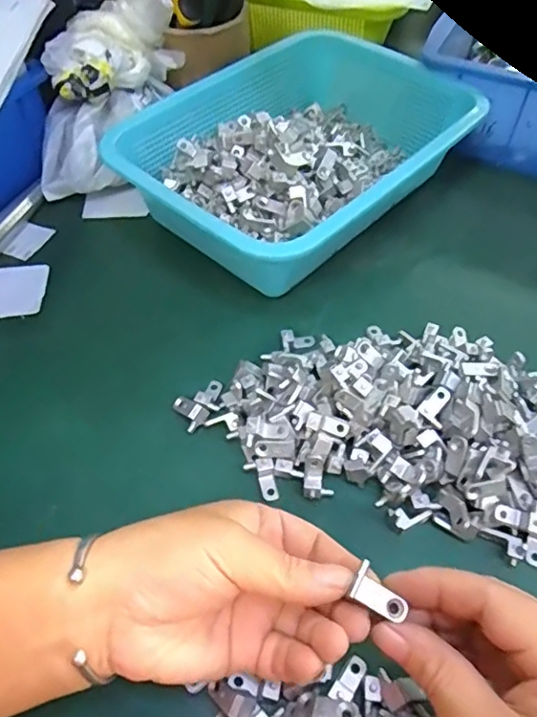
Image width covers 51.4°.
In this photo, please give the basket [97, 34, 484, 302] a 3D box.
[{"bbox_3d":[0.027,-0.159,0.446,0.190,0.081,0.266,38,62,26],"label":"basket"}]

